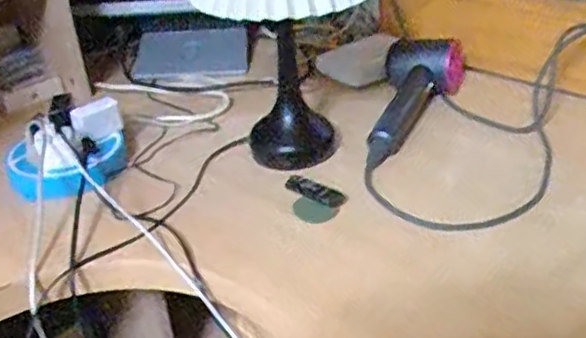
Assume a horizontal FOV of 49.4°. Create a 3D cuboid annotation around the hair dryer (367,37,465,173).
[{"bbox_3d":[0.148,-0.085,0.857,0.087,0.066,0.254,16,50,26],"label":"hair dryer"}]

